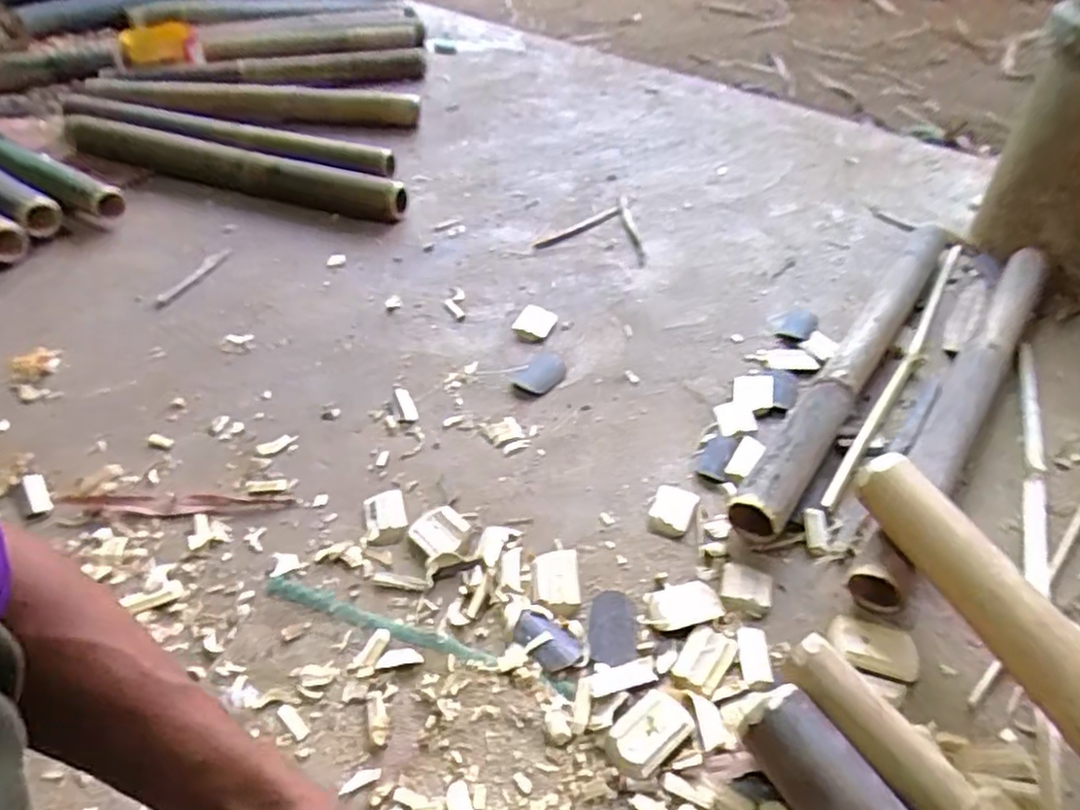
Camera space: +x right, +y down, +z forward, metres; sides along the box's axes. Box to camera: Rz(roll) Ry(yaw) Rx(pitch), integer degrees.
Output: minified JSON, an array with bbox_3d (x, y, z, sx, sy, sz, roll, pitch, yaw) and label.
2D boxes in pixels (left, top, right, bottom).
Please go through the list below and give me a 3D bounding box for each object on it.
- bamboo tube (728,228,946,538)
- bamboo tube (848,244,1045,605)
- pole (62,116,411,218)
[{"bbox_3d":[0.383,-0.071,0.809,0.071,0.059,0.629,27,50,26],"label":"bamboo tube"},{"bbox_3d":[0.470,-0.012,0.748,0.045,0.057,0.615,27,51,27],"label":"bamboo tube"},{"bbox_3d":[-0.530,-0.406,1.145,0.675,0.065,0.088,17,47,18],"label":"pole"}]

